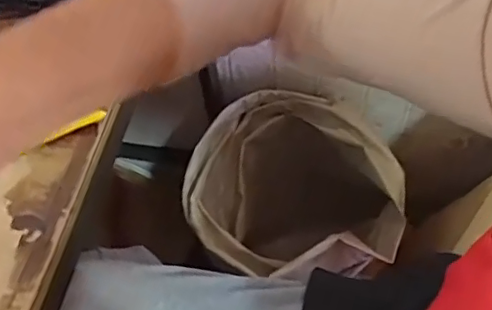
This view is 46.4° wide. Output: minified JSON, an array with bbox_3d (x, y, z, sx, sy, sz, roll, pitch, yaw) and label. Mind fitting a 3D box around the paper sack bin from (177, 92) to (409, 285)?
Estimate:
[{"bbox_3d":[0.086,0.111,0.986,0.328,0.318,0.286,17,58,14],"label":"paper sack bin"}]

